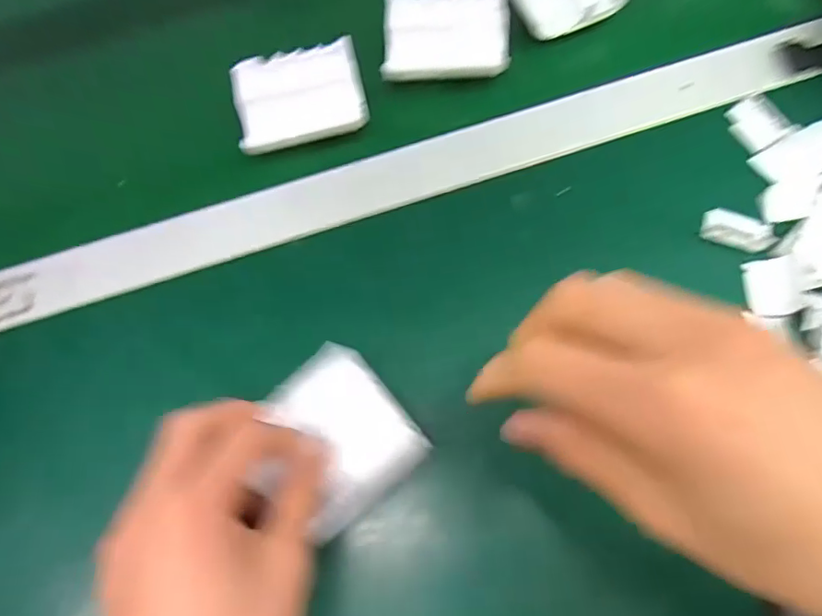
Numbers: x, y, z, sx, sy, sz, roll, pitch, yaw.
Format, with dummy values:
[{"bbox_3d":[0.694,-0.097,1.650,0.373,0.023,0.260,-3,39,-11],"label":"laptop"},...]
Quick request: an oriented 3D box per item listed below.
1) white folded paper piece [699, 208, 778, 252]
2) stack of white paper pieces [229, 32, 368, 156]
[{"bbox_3d":[0.192,-0.046,0.313,0.038,0.010,0.020,20,73,9],"label":"white folded paper piece"},{"bbox_3d":[-0.075,-0.142,0.360,0.085,0.013,0.063,-13,90,-5],"label":"stack of white paper pieces"}]

